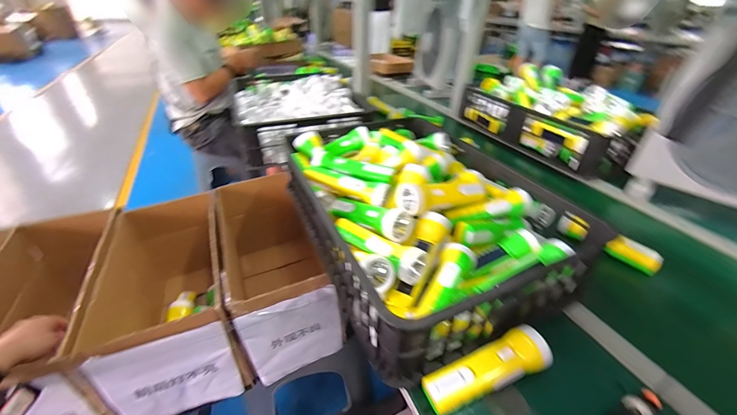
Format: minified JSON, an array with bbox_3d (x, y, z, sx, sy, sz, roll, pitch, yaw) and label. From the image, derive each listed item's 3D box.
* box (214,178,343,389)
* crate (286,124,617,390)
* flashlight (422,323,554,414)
[{"bbox_3d":[-0.230,0.135,0.788,0.234,0.269,0.448,-17,38,-24],"label":"box"},{"bbox_3d":[0.112,-0.006,0.626,0.415,0.145,0.523,-14,37,-20],"label":"crate"},{"bbox_3d":[0.152,0.214,0.412,0.173,0.050,0.049,-12,36,-18],"label":"flashlight"}]

